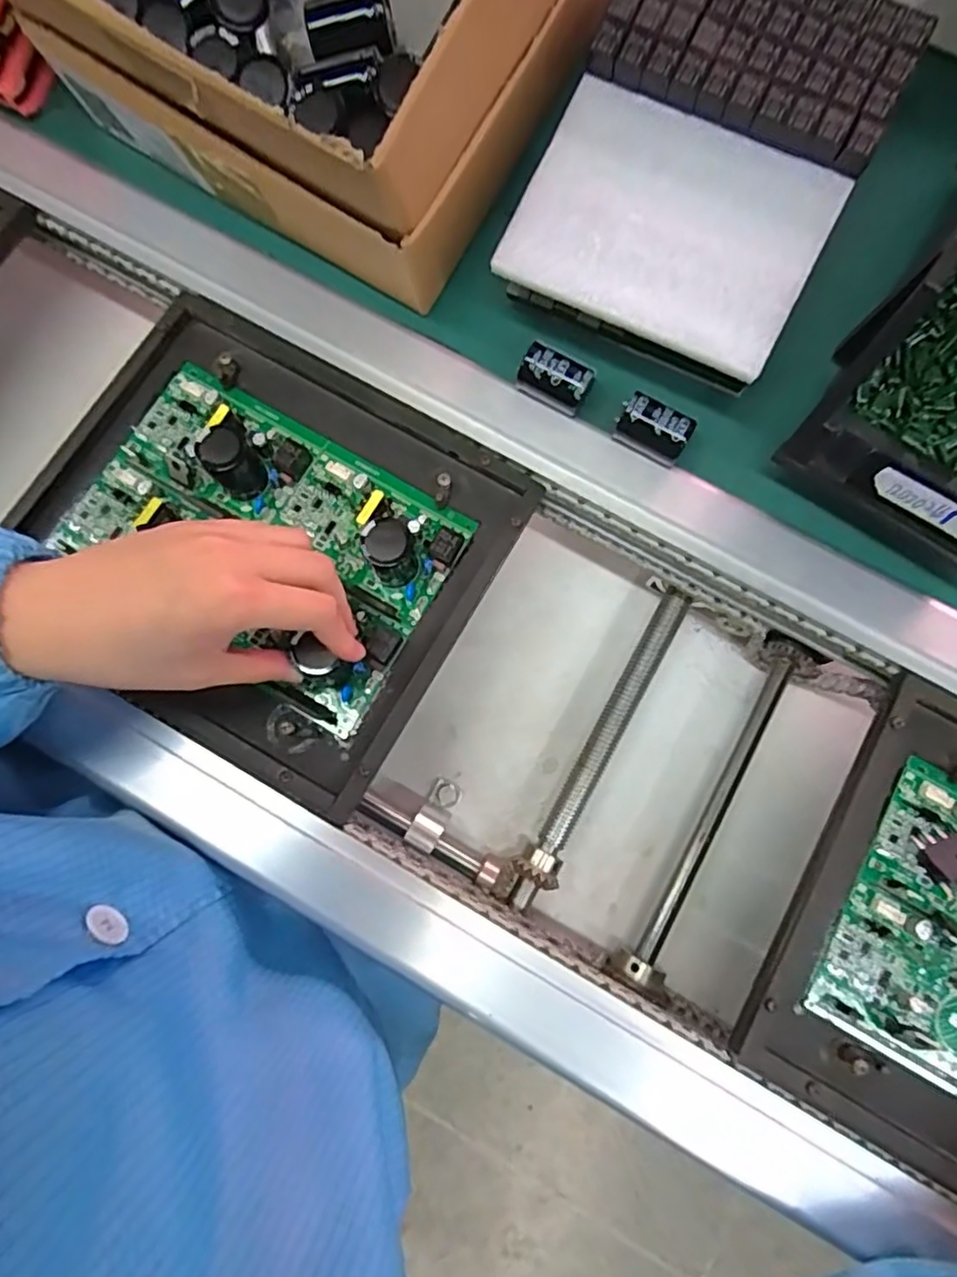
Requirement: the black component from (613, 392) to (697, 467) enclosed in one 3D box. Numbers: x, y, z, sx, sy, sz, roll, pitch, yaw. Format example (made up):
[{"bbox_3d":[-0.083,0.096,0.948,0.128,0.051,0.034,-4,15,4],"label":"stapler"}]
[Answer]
[{"bbox_3d":[0.105,-0.125,0.391,0.042,0.027,0.022,30,80,6],"label":"black component"}]

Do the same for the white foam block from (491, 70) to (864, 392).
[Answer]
[{"bbox_3d":[0.102,-0.222,0.351,0.156,0.008,0.116,27,91,7],"label":"white foam block"}]

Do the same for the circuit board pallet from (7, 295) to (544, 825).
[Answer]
[{"bbox_3d":[-0.131,-0.062,0.378,0.273,0.045,0.232,30,80,6],"label":"circuit board pallet"}]

